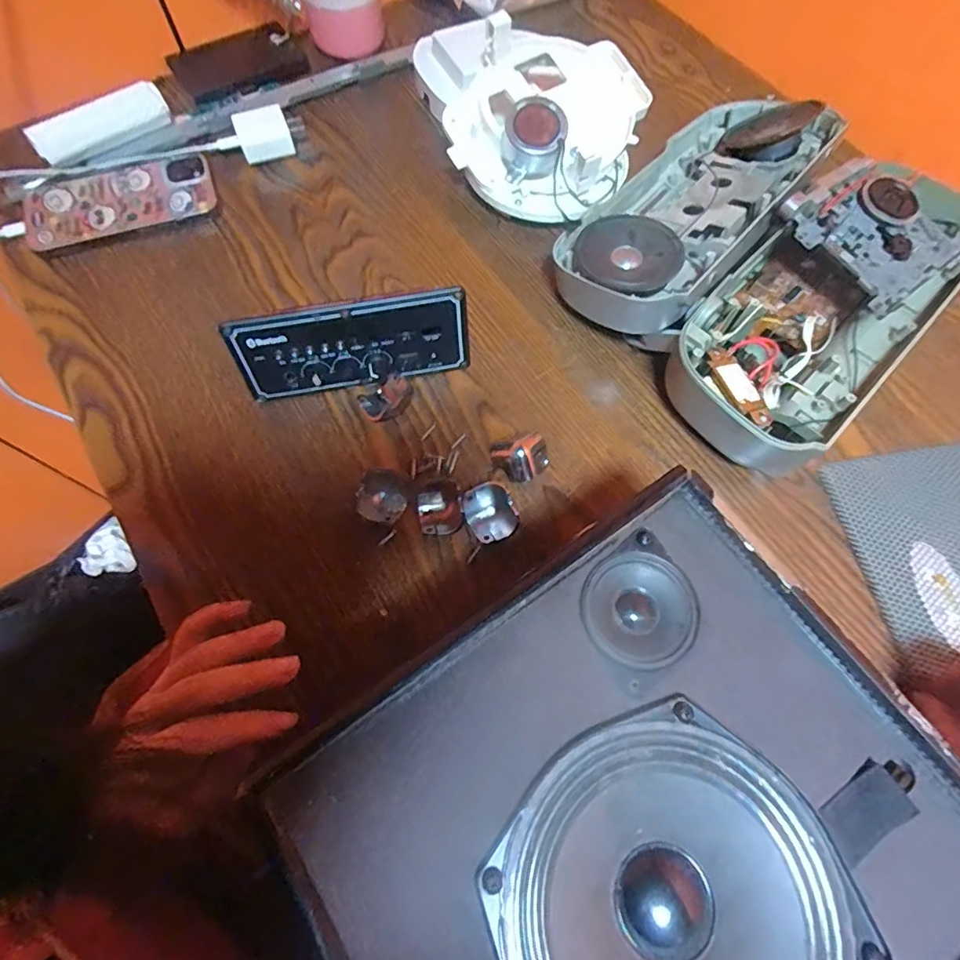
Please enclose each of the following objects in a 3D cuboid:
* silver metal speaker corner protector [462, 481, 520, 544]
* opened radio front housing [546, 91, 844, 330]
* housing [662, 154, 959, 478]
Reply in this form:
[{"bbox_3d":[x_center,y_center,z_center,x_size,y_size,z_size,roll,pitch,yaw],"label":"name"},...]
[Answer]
[{"bbox_3d":[0.006,0.021,0.327,0.029,0.018,0.034,-29,71,-12],"label":"silver metal speaker corner protector"},{"bbox_3d":[0.167,-0.213,0.406,0.113,0.062,0.275,39,72,14],"label":"opened radio front housing"},{"bbox_3d":[0.243,-0.124,0.367,0.116,0.072,0.265,41,73,15],"label":"housing"}]

